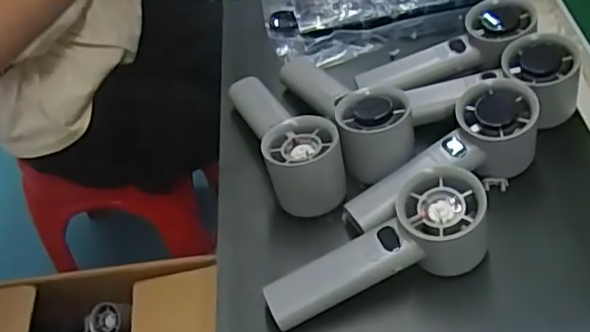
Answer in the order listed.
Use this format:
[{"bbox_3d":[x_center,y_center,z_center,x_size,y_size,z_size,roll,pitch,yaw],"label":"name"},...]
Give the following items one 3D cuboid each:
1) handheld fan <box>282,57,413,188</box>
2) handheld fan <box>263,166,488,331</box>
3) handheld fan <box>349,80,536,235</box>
[{"bbox_3d":[0.037,-0.051,0.511,0.060,0.053,0.172,-17,34,-15],"label":"handheld fan"},{"bbox_3d":[0.054,0.060,0.410,0.155,0.047,0.056,-27,52,-1],"label":"handheld fan"},{"bbox_3d":[0.113,-0.007,0.452,0.148,0.056,0.057,-30,53,-2],"label":"handheld fan"}]

